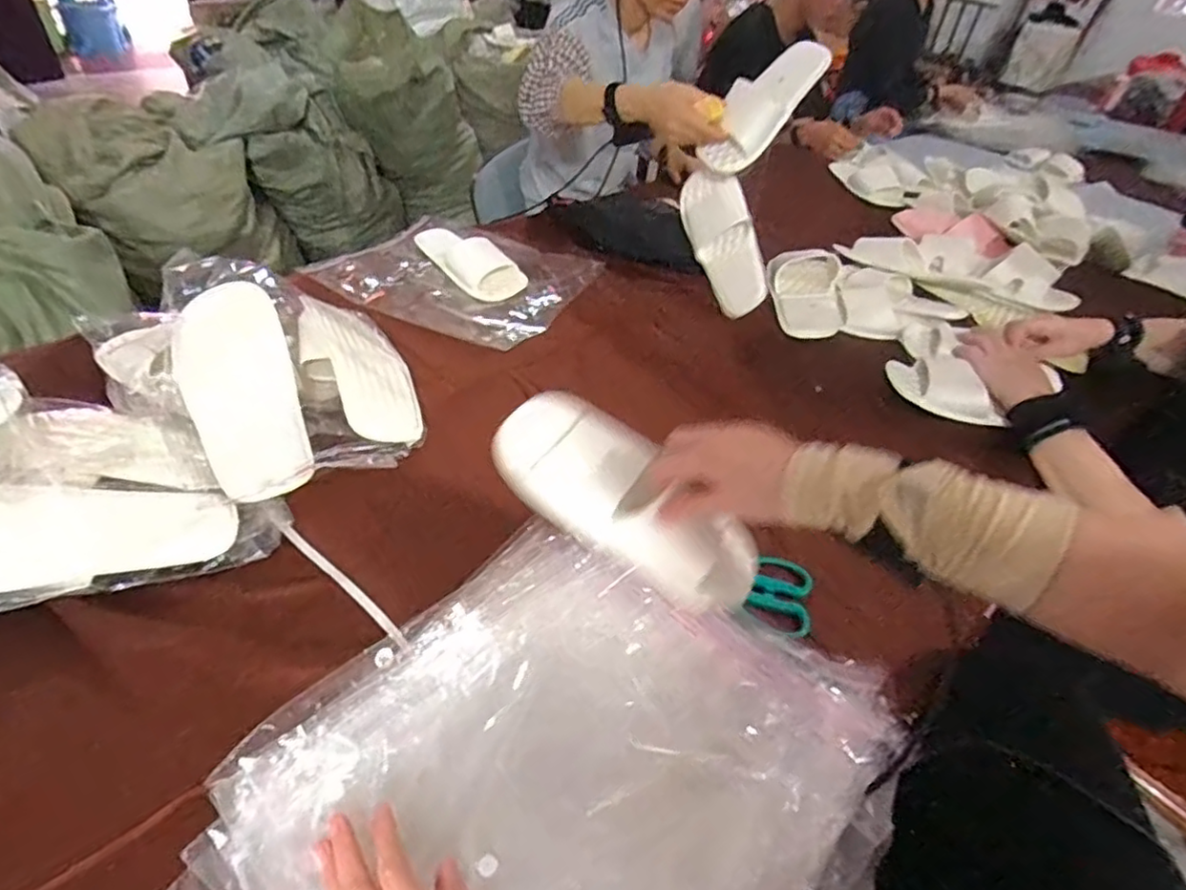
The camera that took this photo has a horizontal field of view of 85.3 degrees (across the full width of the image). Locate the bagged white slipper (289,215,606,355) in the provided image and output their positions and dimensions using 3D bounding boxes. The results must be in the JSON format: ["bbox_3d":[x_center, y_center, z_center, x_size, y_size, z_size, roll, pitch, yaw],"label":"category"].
[{"bbox_3d":[-0.209,-0.289,1.030,0.380,0.058,0.336,23,45,15],"label":"bagged white slipper"}]

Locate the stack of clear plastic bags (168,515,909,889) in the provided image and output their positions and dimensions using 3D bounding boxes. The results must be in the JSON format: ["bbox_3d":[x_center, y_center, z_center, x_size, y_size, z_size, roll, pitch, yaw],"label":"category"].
[{"bbox_3d":[-0.022,0.246,0.472,0.364,0.049,0.438,33,49,29],"label":"stack of clear plastic bags"}]

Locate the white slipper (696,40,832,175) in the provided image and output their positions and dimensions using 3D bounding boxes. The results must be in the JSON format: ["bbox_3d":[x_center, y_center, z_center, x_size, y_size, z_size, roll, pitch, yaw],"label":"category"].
[{"bbox_3d":[0.246,-0.492,0.937,0.212,0.053,0.087,-48,51,9],"label":"white slipper"}]

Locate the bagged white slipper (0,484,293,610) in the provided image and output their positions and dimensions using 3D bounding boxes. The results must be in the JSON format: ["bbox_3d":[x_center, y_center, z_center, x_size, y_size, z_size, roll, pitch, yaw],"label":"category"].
[{"bbox_3d":[-0.433,0.085,0.577,0.276,0.044,0.103,-6,62,-28],"label":"bagged white slipper"}]

